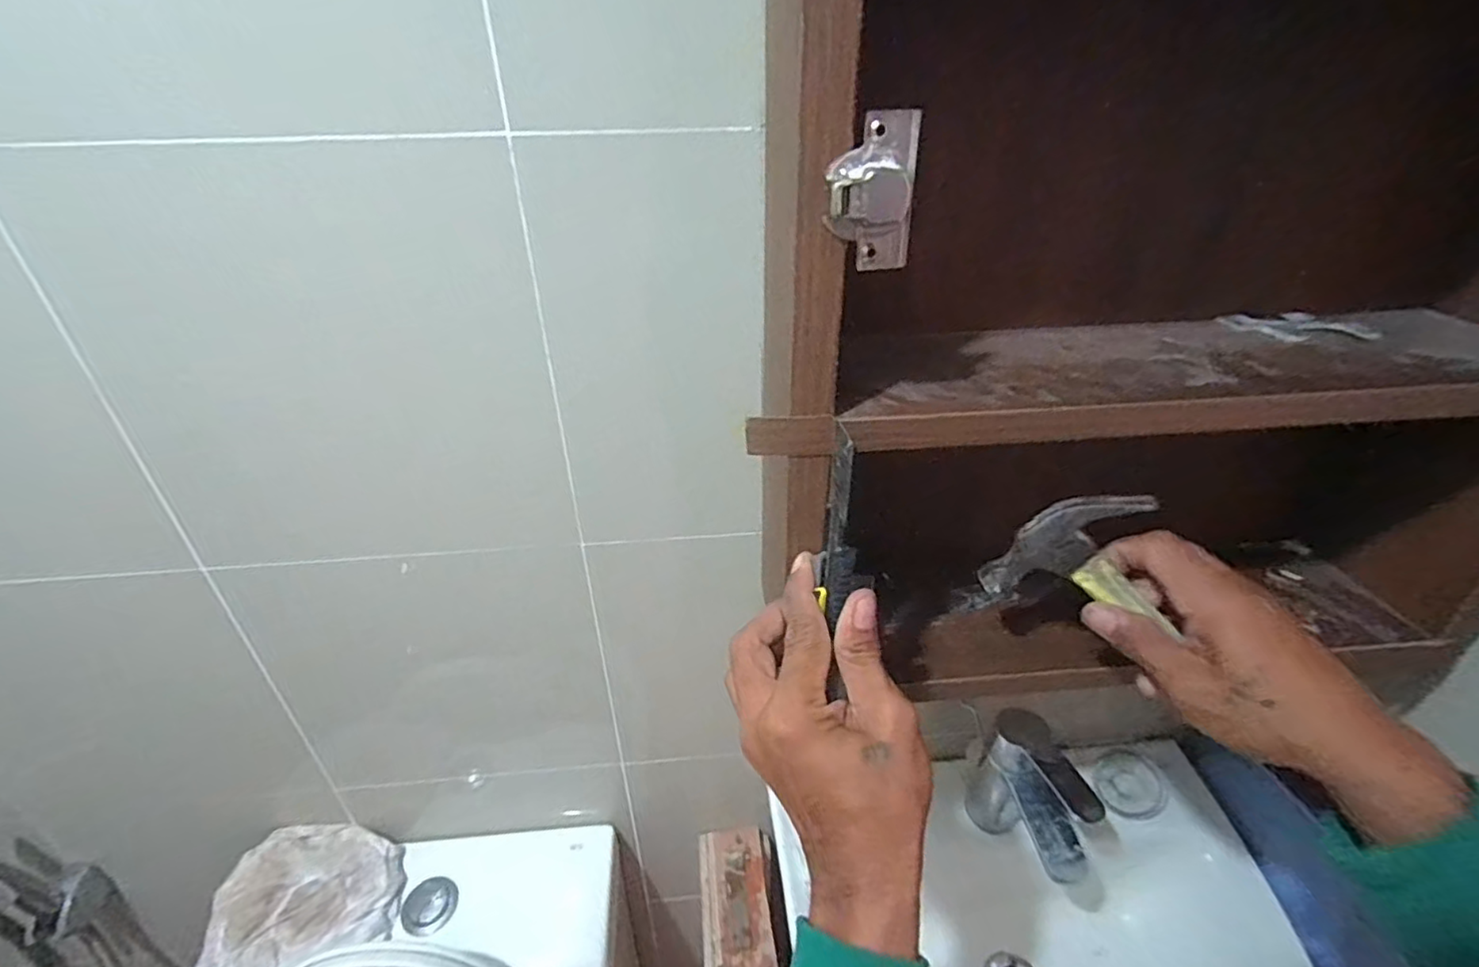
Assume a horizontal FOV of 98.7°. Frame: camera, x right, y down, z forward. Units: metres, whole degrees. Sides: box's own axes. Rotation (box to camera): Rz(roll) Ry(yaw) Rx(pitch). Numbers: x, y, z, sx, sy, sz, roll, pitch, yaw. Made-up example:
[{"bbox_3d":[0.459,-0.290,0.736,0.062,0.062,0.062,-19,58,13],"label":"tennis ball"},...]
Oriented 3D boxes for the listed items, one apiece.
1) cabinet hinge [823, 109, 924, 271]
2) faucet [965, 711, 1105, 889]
[{"bbox_3d":[0.055,-0.120,0.267,0.036,0.060,0.024,5,32,9],"label":"cabinet hinge"},{"bbox_3d":[0.276,0.310,0.605,0.052,0.149,0.139,-8,32,-10],"label":"faucet"}]

